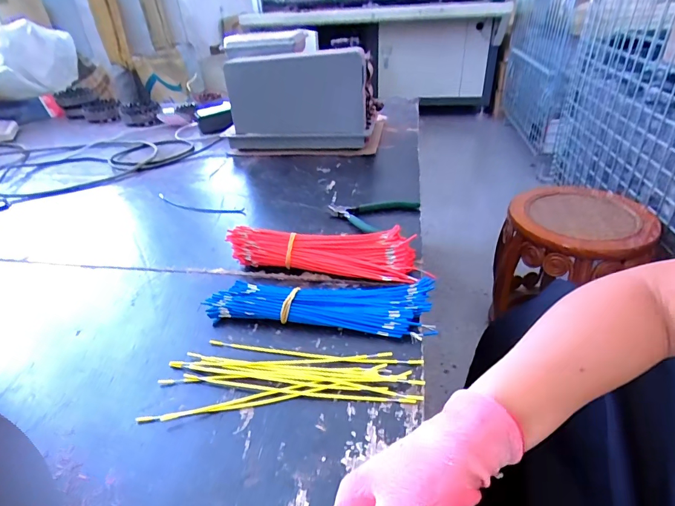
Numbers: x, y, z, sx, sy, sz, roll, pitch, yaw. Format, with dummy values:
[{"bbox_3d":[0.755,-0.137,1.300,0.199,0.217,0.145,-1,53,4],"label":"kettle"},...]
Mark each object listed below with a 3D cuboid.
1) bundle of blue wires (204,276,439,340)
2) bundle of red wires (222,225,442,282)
[{"bbox_3d":[-0.021,0.059,0.474,0.260,0.025,0.079,2,35,7],"label":"bundle of blue wires"},{"bbox_3d":[-0.019,-0.001,0.546,0.259,0.044,0.073,5,35,12],"label":"bundle of red wires"}]

